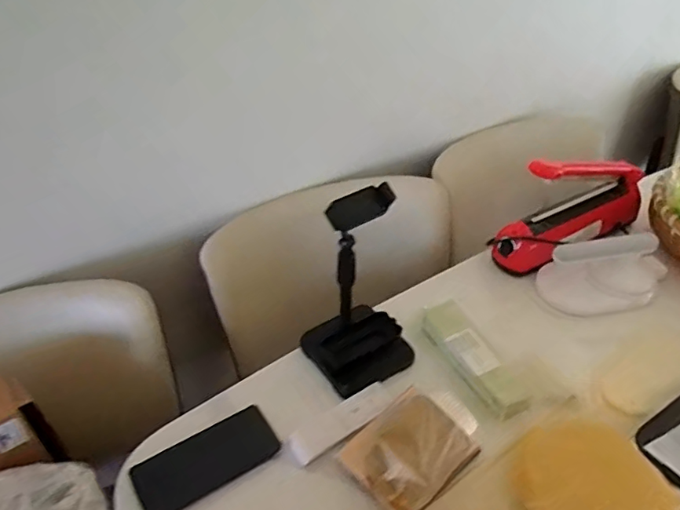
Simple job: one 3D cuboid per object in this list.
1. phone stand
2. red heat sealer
[{"bbox_3d":[0.024,0.041,0.652,0.120,0.245,0.115,-28,47,-29],"label":"phone stand"},{"bbox_3d":[0.401,-0.089,0.865,0.309,0.169,0.074,-18,43,-20],"label":"red heat sealer"}]

